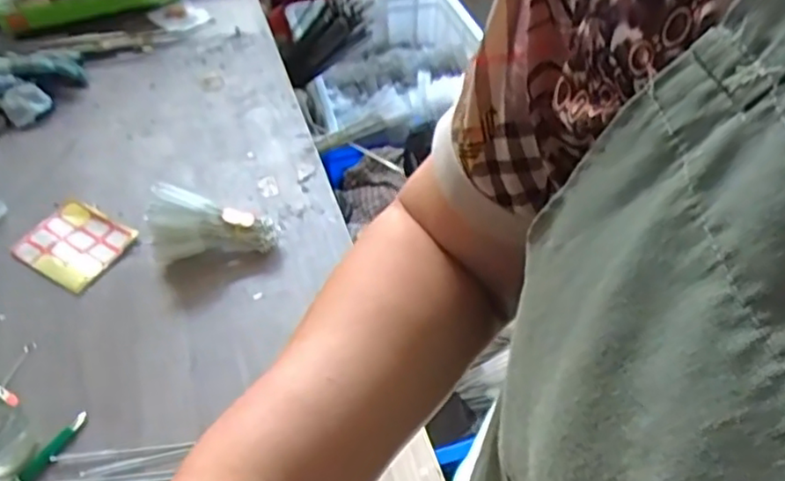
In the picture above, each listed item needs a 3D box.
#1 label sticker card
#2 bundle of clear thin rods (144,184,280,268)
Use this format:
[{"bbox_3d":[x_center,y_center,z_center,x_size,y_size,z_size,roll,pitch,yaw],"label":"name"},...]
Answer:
[{"bbox_3d":[-0.378,0.002,0.772,0.121,0.011,0.098,25,61,20],"label":"label sticker card"},{"bbox_3d":[-0.205,-0.029,0.743,0.134,0.078,0.082,-10,48,-7],"label":"bundle of clear thin rods"}]

